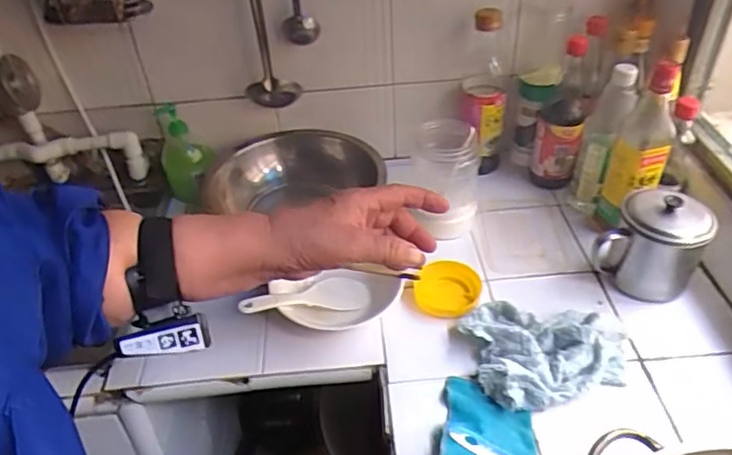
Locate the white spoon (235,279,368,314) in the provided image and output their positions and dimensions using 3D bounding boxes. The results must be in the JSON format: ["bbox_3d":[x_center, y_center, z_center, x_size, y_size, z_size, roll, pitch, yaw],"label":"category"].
[{"bbox_3d":[-0.072,0.088,0.735,0.180,0.023,0.043,-2,35,-32],"label":"white spoon"}]

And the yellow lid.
[{"bbox_3d":[0.106,0.081,0.772,0.084,0.013,0.083,-4,58,6],"label":"yellow lid"}]

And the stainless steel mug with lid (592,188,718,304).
[{"bbox_3d":[0.356,0.020,0.740,0.116,0.127,0.091,19,45,25],"label":"stainless steel mug with lid"}]

